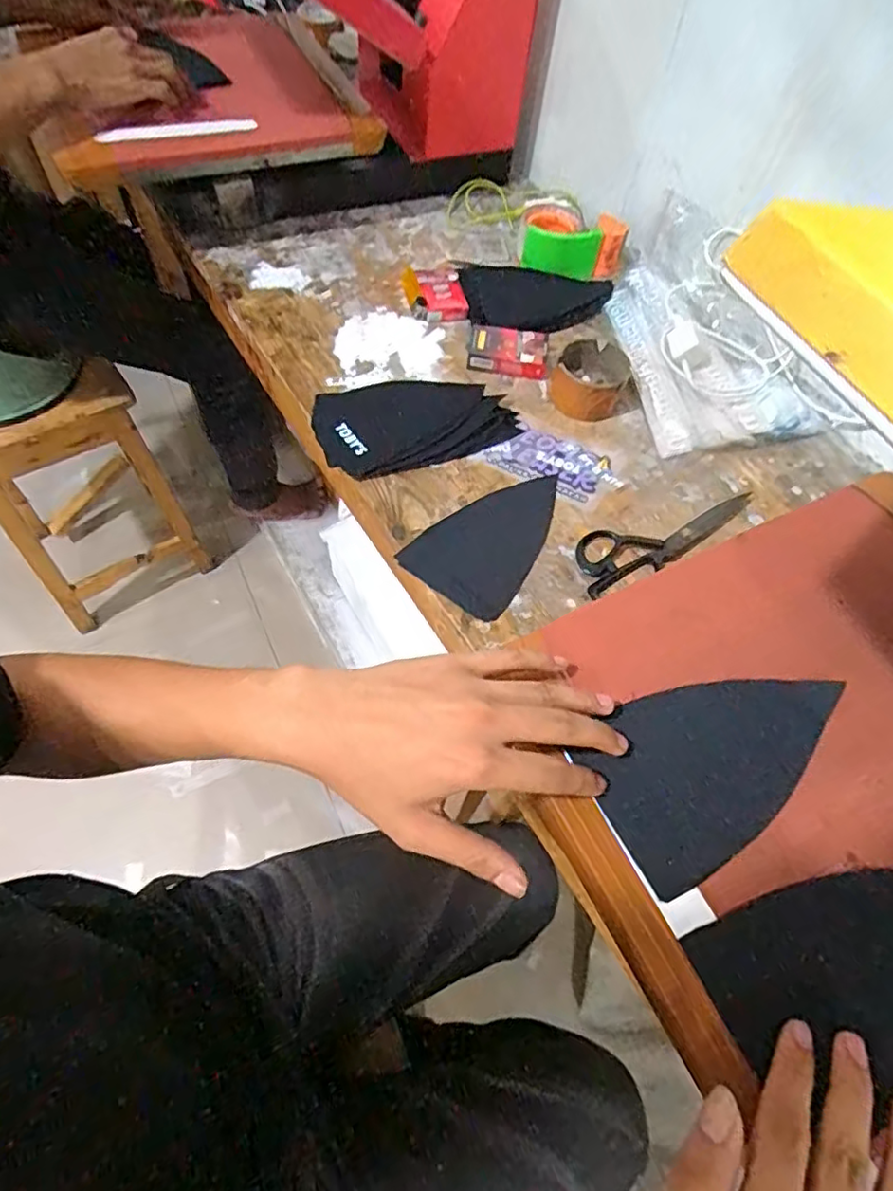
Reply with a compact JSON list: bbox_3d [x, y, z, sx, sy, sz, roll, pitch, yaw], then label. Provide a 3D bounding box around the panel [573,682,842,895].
[{"bbox_3d":[0.164,0.093,0.365,0.163,0.010,0.092,-27,64,-13],"label":"panel"}]

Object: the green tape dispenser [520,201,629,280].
[{"bbox_3d":[0.172,-0.491,0.827,0.137,0.055,0.110,12,59,2],"label":"green tape dispenser"}]

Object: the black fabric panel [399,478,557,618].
[{"bbox_3d":[0.051,-0.062,0.610,0.106,0.007,0.180,36,64,17],"label":"black fabric panel"}]

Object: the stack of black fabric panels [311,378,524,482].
[{"bbox_3d":[-0.036,-0.193,0.674,0.206,0.018,0.128,-18,63,-15],"label":"stack of black fabric panels"}]

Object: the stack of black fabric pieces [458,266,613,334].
[{"bbox_3d":[0.121,-0.388,0.792,0.185,0.012,0.185,-7,60,-9],"label":"stack of black fabric pieces"}]

